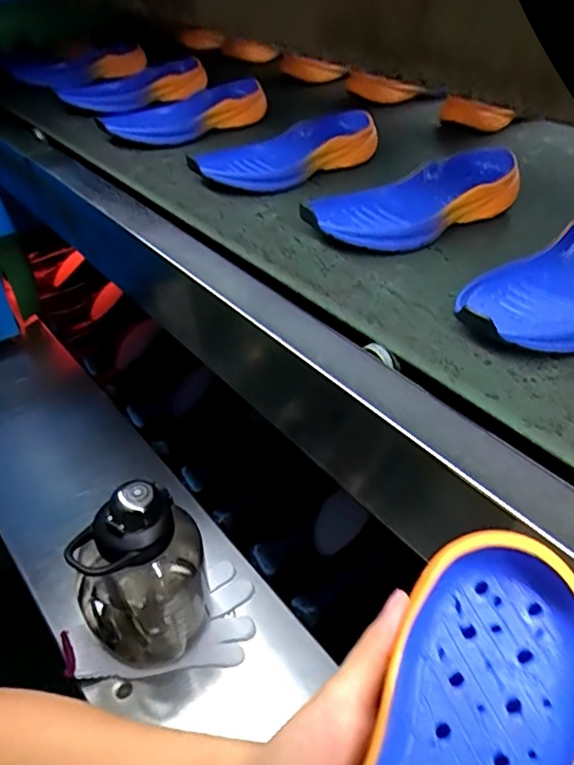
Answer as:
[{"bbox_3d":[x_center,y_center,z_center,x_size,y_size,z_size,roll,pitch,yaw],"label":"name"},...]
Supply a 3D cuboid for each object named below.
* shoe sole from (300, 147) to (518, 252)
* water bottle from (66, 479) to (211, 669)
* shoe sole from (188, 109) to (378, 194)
[{"bbox_3d":[0.135,-0.182,0.572,0.256,0.038,0.090,-26,46,-28],"label":"shoe sole"},{"bbox_3d":[-0.153,0.200,0.605,0.126,0.216,0.099,-11,41,-13],"label":"water bottle"},{"bbox_3d":[0.003,-0.278,0.687,0.109,0.037,0.260,31,49,32],"label":"shoe sole"}]

